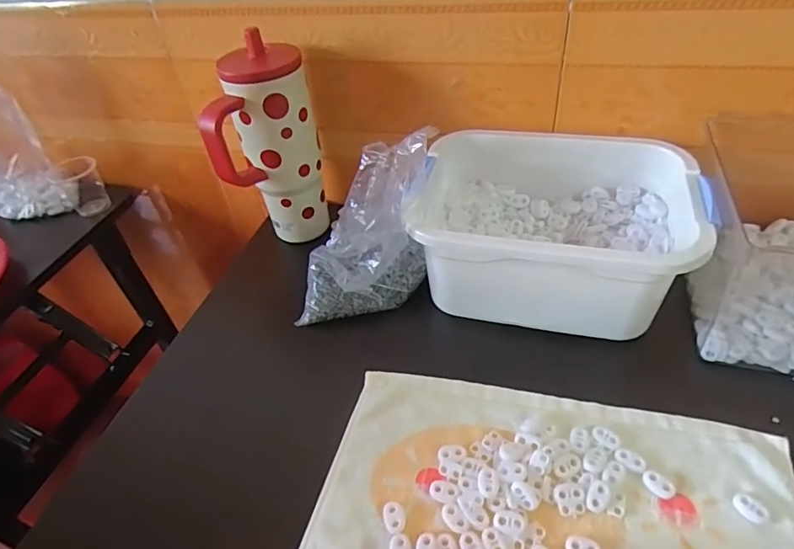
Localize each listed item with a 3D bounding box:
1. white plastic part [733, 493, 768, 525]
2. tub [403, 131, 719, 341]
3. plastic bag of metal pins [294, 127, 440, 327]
[{"bbox_3d":[0.242,0.161,0.340,0.015,0.004,0.021,-25,45,-18],"label":"white plastic part"},{"bbox_3d":[0.152,-0.051,0.494,0.239,0.099,0.196,8,45,16],"label":"tub"},{"bbox_3d":[-0.029,-0.043,0.500,0.115,0.223,0.093,32,16,35],"label":"plastic bag of metal pins"}]

